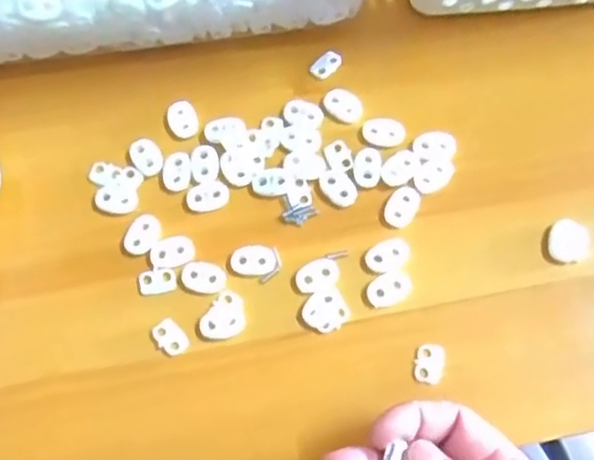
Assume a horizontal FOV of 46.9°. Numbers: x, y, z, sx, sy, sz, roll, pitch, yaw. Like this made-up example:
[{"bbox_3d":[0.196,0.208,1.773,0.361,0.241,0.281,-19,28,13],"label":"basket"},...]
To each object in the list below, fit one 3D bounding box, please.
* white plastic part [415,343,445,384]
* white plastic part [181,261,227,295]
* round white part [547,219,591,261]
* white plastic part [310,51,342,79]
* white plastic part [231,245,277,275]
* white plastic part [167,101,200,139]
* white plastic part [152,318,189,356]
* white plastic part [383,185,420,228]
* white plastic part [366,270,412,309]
[{"bbox_3d":[0.066,0.067,0.342,0.014,0.004,0.019,8,70,5],"label":"white plastic part"},{"bbox_3d":[-0.049,0.025,0.358,0.023,0.004,0.016,9,70,5],"label":"white plastic part"},{"bbox_3d":[0.143,0.006,0.361,0.021,0.006,0.022,-1,70,1],"label":"round white part"},{"bbox_3d":[0.017,-0.098,0.404,0.019,0.004,0.012,-42,74,-13],"label":"white plastic part"},{"bbox_3d":[-0.023,0.015,0.360,0.023,0.004,0.016,-4,70,0],"label":"white plastic part"},{"bbox_3d":[-0.065,-0.063,0.390,0.016,0.004,0.022,-21,71,-6],"label":"white plastic part"},{"bbox_3d":[-0.064,0.054,0.348,0.020,0.004,0.013,38,75,14],"label":"white plastic part"},{"bbox_3d":[0.057,-0.013,0.369,0.016,0.004,0.024,23,72,10],"label":"white plastic part"},{"bbox_3d":[0.048,0.030,0.353,0.023,0.004,0.017,-23,71,-7],"label":"white plastic part"}]

